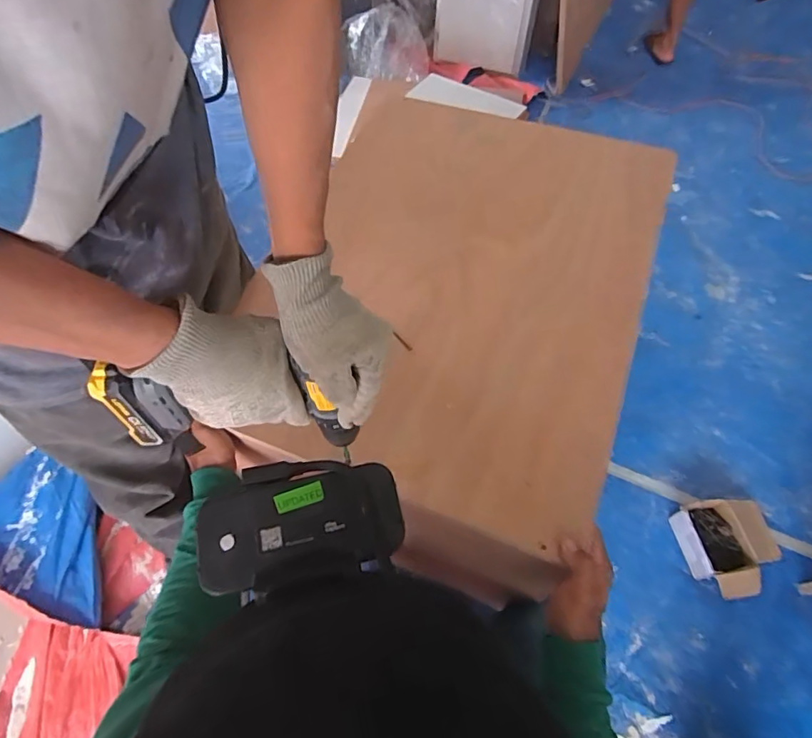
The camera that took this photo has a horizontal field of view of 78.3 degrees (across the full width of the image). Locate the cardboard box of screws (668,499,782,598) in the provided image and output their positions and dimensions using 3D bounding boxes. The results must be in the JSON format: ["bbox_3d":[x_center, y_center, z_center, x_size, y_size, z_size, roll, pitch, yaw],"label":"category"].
[{"bbox_3d":[0.645,0.344,0.984,0.180,0.067,0.181,-11,58,-4],"label":"cardboard box of screws"}]

